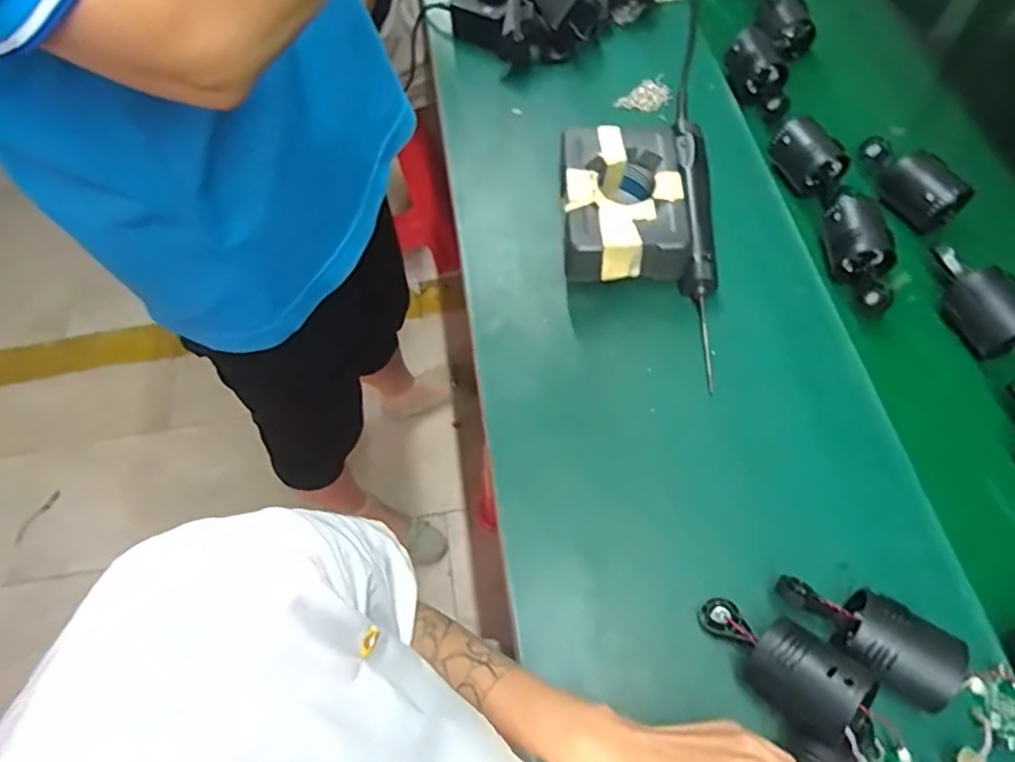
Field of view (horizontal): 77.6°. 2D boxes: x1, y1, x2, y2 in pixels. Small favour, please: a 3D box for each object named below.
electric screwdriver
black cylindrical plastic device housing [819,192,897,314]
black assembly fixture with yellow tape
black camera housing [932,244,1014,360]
[{"bbox_3d":[0.182,-0.132,0.608,0.032,0.053,0.279,3,59,6],"label":"electric screwdriver"},{"bbox_3d":[0.338,-0.120,0.602,0.050,0.044,0.121,-11,79,-2],"label":"black cylindrical plastic device housing"},{"bbox_3d":[0.113,-0.171,0.617,0.114,0.072,0.164,-1,58,4],"label":"black assembly fixture with yellow tape"},{"bbox_3d":[0.425,-0.079,0.575,0.051,0.053,0.119,-12,58,-3],"label":"black camera housing"}]

